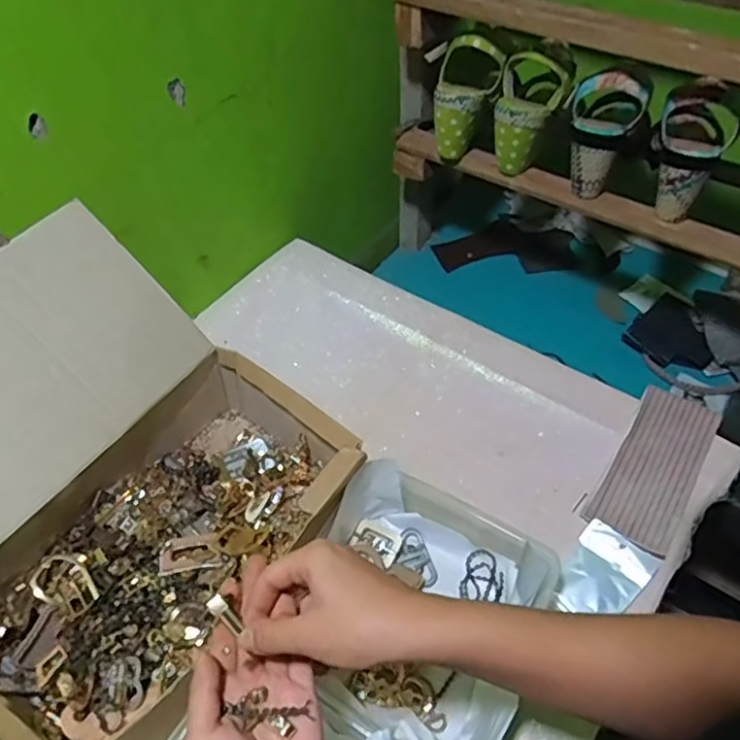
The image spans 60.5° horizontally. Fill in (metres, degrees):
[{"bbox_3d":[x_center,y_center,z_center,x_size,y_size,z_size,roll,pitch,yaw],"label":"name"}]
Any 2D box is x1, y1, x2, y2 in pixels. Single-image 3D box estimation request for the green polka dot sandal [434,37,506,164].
[{"bbox_3d":[0.107,-0.335,0.791,0.080,0.146,0.062,28,31,23],"label":"green polka dot sandal"}]

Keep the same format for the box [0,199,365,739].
[{"bbox_3d":[-0.229,0.087,0.544,0.337,0.228,0.335,32,58,26],"label":"box"}]

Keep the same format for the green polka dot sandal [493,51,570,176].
[{"bbox_3d":[0.193,-0.310,0.772,0.080,0.127,0.072,9,50,9],"label":"green polka dot sandal"}]

